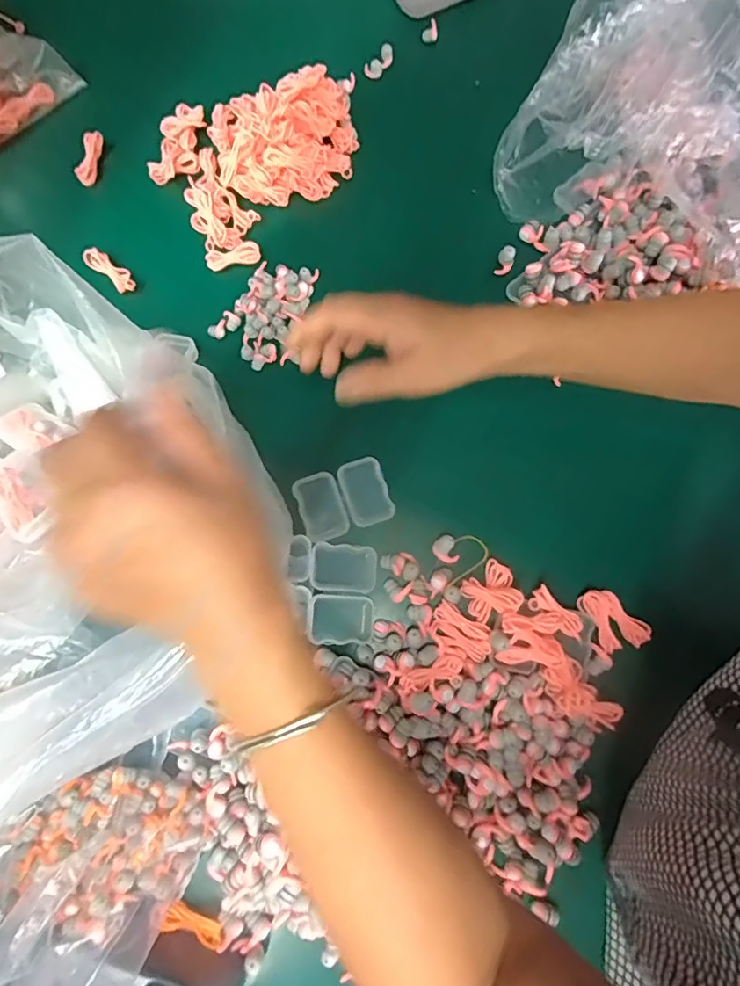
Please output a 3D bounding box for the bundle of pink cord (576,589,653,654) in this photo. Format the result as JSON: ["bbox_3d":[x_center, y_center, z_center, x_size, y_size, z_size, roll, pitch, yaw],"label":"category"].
[{"bbox_3d":[0.188,0.101,0.397,0.036,0.012,0.055,-44,82,-6],"label":"bundle of pink cord"}]

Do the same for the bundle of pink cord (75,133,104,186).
[{"bbox_3d":[-0.268,-0.320,0.485,0.016,0.011,0.049,9,80,3],"label":"bundle of pink cord"}]

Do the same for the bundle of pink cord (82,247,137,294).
[{"bbox_3d":[-0.234,-0.201,0.458,0.050,0.013,0.019,42,83,8],"label":"bundle of pink cord"}]

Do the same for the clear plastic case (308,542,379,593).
[{"bbox_3d":[-0.020,0.059,0.400,0.049,0.019,0.037,4,80,2],"label":"clear plastic case"}]

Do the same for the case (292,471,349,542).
[{"bbox_3d":[-0.040,0.011,0.421,0.034,0.007,0.055,-21,80,-3],"label":"case"}]

